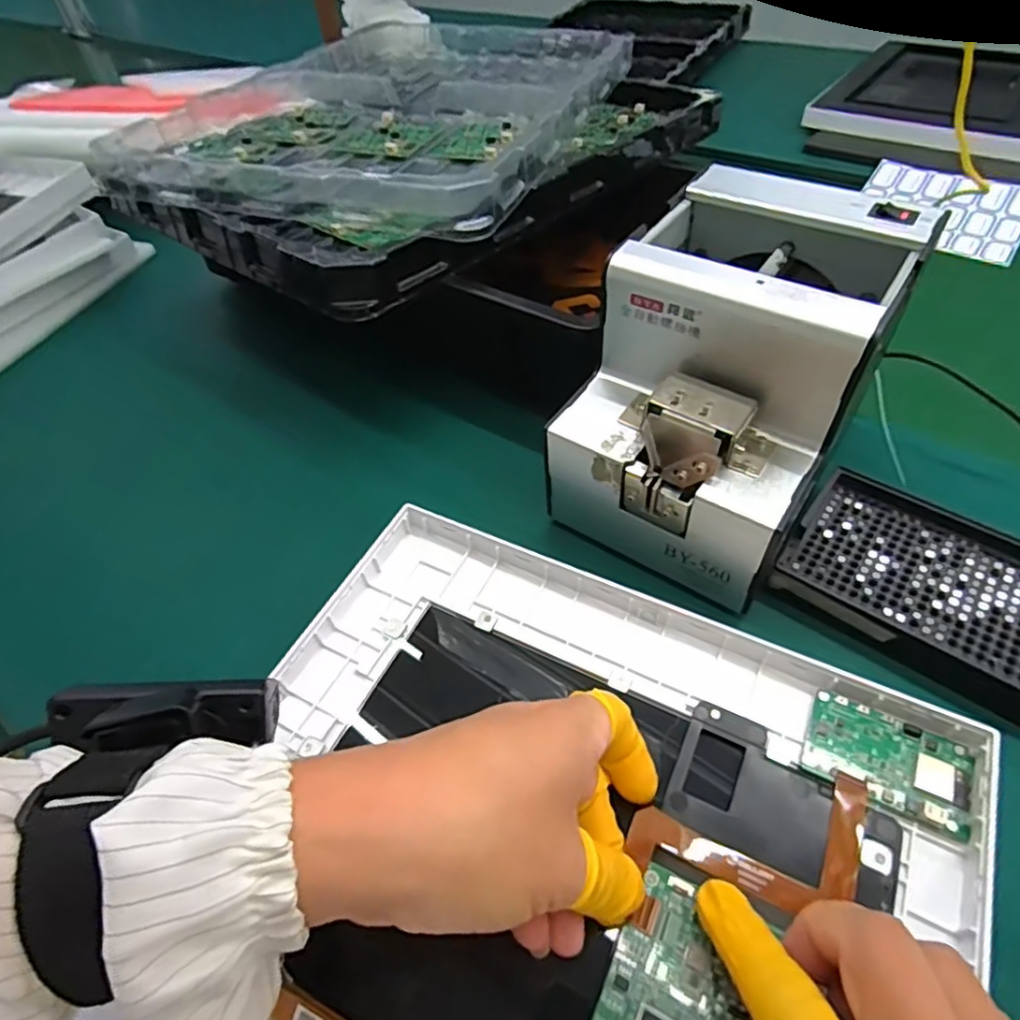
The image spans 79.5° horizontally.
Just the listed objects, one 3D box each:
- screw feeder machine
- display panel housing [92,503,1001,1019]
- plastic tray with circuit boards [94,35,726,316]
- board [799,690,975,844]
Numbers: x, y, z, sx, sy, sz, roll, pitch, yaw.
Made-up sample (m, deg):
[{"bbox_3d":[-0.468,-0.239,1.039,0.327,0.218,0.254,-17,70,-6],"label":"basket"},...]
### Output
[{"bbox_3d":[0.118,-0.070,0.330,0.127,0.136,0.179,28,58,25],"label":"screw feeder machine"},{"bbox_3d":[0.015,0.140,0.251,0.298,0.021,0.250,21,55,20],"label":"display panel housing"},{"bbox_3d":[-0.082,-0.345,0.545,0.393,0.057,0.489,28,57,25],"label":"plastic tray with circuit boards"},{"bbox_3d":[0.163,0.107,0.264,0.064,0.004,0.039,21,55,20],"label":"board"}]

